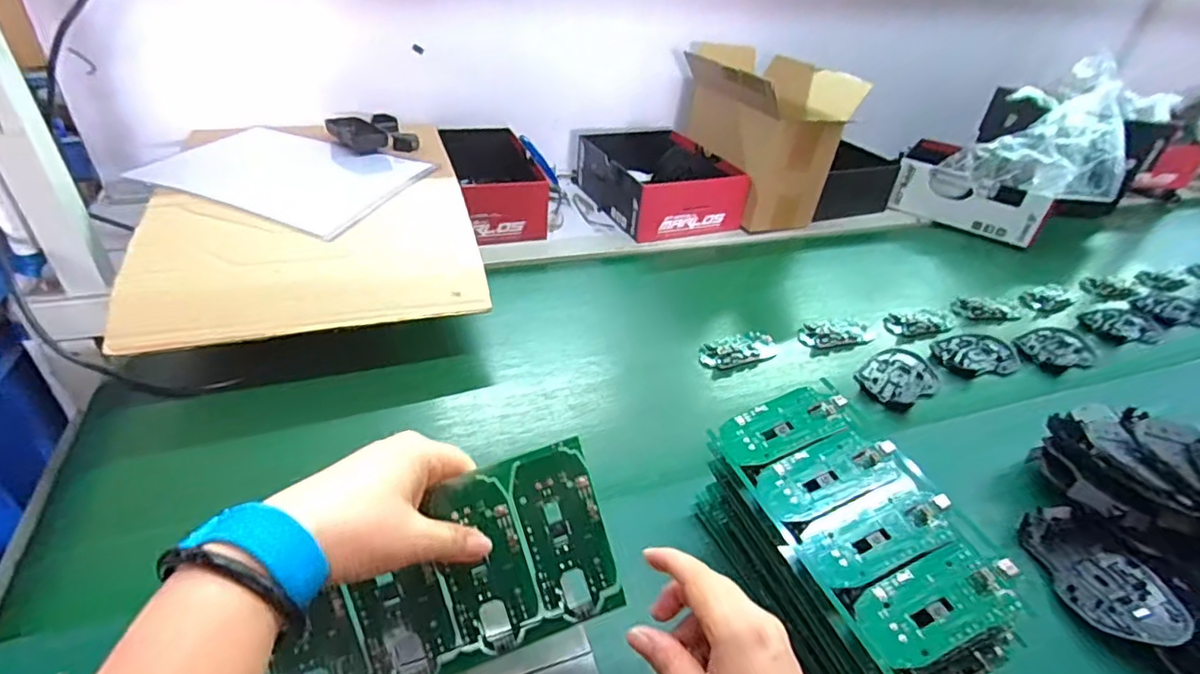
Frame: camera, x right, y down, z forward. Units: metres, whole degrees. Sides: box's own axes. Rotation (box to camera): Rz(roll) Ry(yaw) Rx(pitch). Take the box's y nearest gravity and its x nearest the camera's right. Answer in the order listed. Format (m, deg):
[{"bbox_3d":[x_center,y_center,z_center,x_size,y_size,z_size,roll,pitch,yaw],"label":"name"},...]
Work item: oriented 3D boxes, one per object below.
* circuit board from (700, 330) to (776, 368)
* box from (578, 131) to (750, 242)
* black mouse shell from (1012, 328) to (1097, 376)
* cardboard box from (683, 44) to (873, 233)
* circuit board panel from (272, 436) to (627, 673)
[{"bbox_3d":[0.166,0.014,0.691,0.096,0.012,0.046,-14,42,-26],"label":"circuit board"},{"bbox_3d":[0.088,-0.271,0.971,0.190,0.090,0.283,-11,40,-23],"label":"box"},{"bbox_3d":[0.591,0.016,0.754,0.119,0.014,0.068,-13,41,-25],"label":"black mouse shell"},{"bbox_3d":[0.265,-0.330,0.971,0.171,0.214,0.246,-12,41,-24],"label":"cardboard box"},{"bbox_3d":[-0.086,0.136,0.326,0.185,0.104,0.008,-17,7,-12],"label":"circuit board panel"}]

